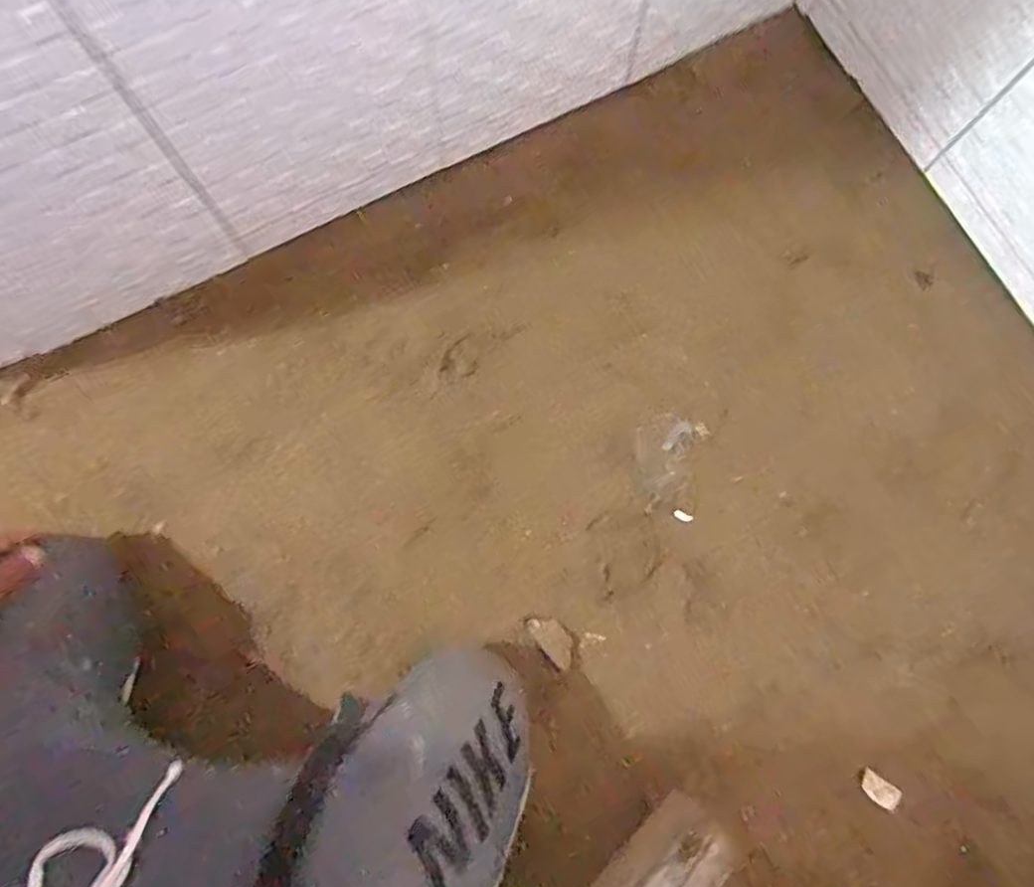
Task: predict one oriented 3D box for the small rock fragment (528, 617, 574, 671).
[{"bbox_3d":[0.040,0.212,0.760,0.032,0.004,0.061,-37,81,-6],"label":"small rock fragment"}]

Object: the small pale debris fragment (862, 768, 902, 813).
[{"bbox_3d":[0.380,0.363,0.731,0.044,0.006,0.025,35,81,6],"label":"small pale debris fragment"}]

